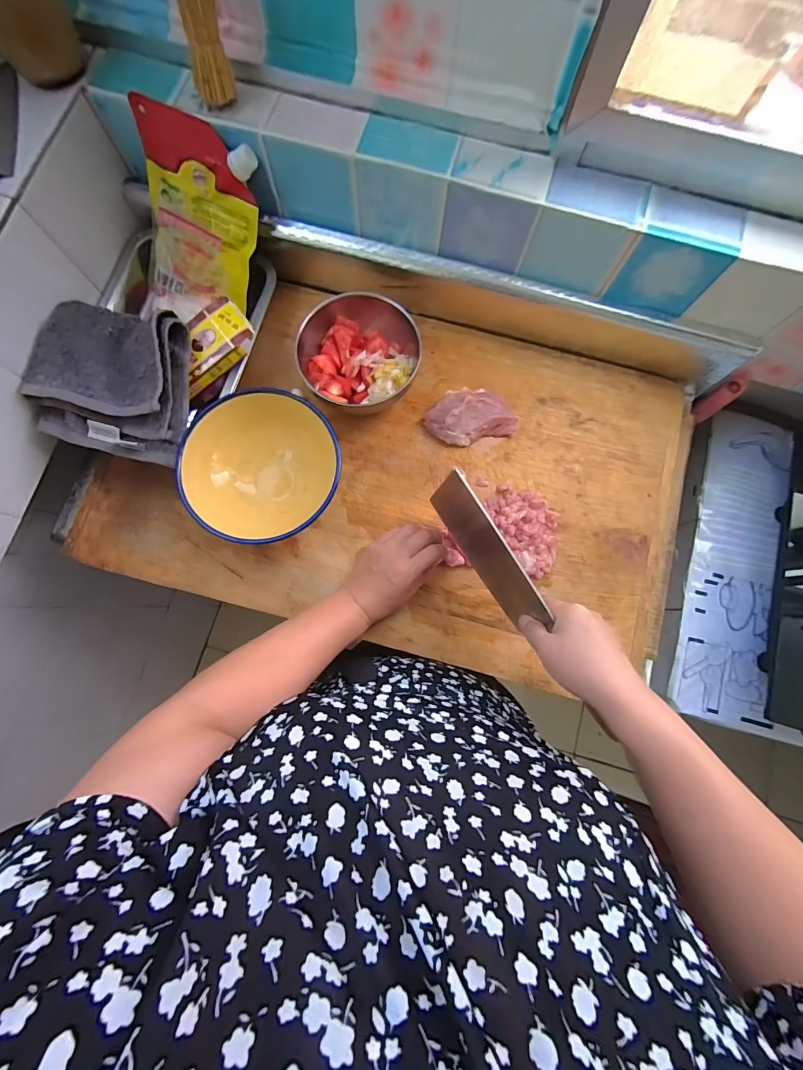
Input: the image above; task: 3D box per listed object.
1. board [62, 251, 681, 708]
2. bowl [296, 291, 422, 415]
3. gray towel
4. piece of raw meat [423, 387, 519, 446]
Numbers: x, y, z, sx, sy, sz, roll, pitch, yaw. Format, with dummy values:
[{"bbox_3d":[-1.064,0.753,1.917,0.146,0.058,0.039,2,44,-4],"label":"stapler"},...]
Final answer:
[{"bbox_3d":[0.012,-0.108,0.506,0.736,0.065,0.501,17,80,2],"label":"board"},{"bbox_3d":[-0.052,-0.235,0.508,0.146,0.062,0.163,2,80,-1],"label":"bowl"},{"bbox_3d":[-0.323,-0.177,0.446,0.171,0.052,0.161,15,80,1],"label":"gray towel"},{"bbox_3d":[0.090,-0.155,0.514,0.113,0.037,0.065,-14,80,-4],"label":"piece of raw meat"}]

